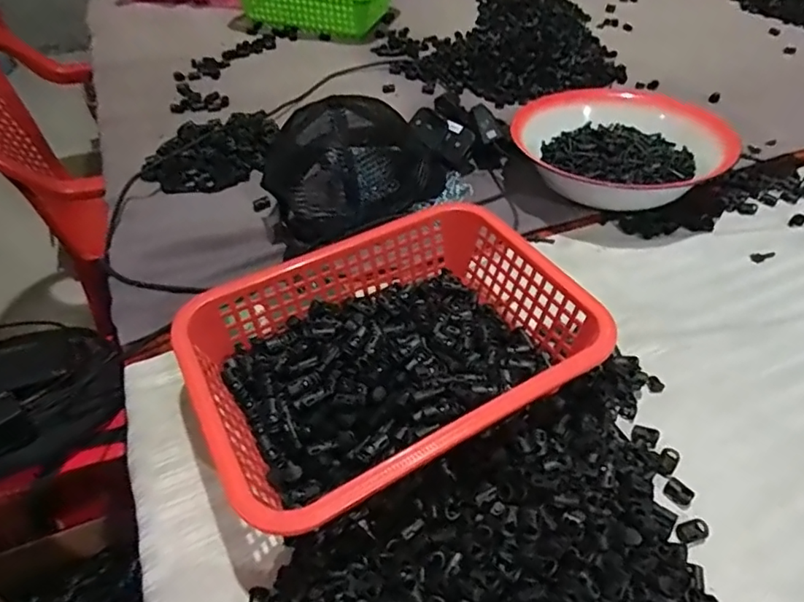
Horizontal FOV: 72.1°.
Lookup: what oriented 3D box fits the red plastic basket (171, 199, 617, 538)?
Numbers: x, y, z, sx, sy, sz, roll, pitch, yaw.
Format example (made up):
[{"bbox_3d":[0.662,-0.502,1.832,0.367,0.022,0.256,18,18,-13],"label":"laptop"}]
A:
[{"bbox_3d":[-0.007,0.047,0.452,0.289,0.085,0.213,-24,51,-21],"label":"red plastic basket"}]

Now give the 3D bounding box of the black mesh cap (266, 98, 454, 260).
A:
[{"bbox_3d":[-0.038,-0.152,0.603,0.225,0.115,0.096,-24,51,-21],"label":"black mesh cap"}]

